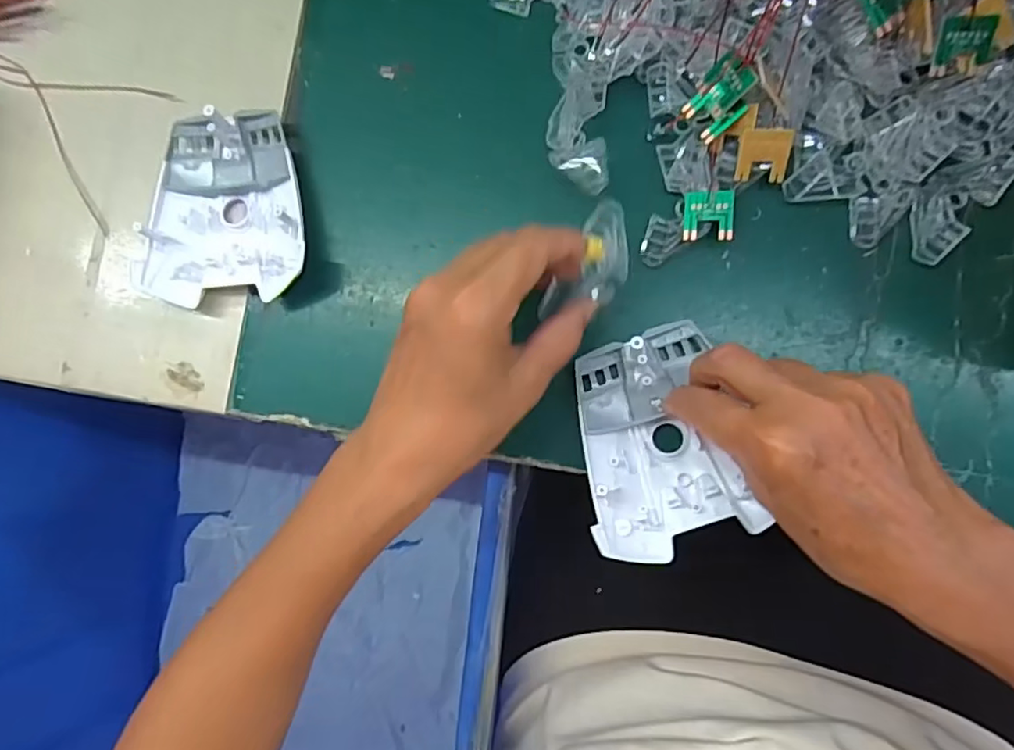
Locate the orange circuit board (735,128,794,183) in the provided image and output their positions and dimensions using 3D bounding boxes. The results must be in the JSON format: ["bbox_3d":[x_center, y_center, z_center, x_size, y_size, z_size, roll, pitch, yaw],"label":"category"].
[{"bbox_3d":[0.133,-0.114,0.318,0.024,0.004,0.026,5,113,5],"label":"orange circuit board"}]

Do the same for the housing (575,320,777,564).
[{"bbox_3d":[0.076,0.034,0.316,0.077,0.022,0.109,-15,84,6],"label":"housing"}]

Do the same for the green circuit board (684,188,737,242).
[{"bbox_3d":[0.106,-0.084,0.322,0.025,0.004,0.026,2,87,17],"label":"green circuit board"}]

